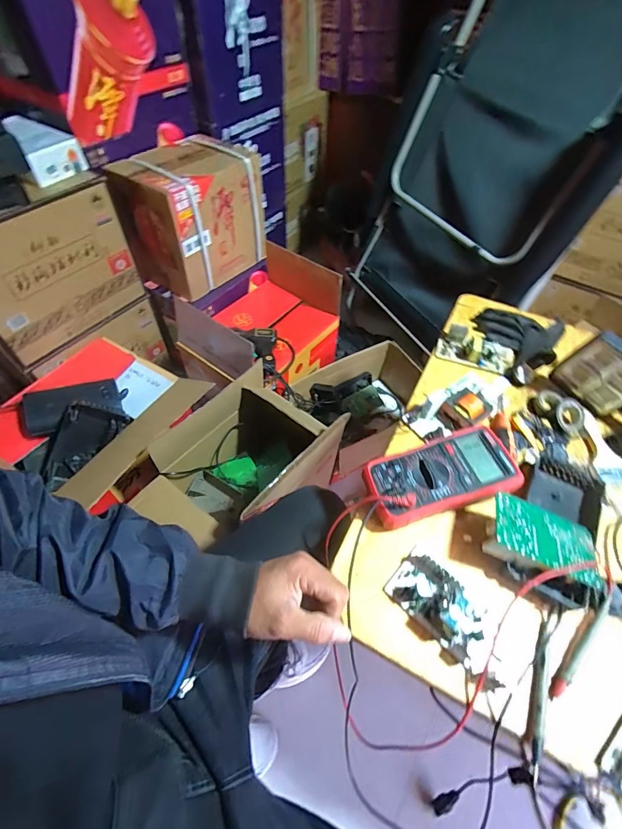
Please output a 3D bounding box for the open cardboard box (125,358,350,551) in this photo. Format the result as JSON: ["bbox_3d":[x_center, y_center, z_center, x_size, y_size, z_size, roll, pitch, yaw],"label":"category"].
[{"bbox_3d":[-0.130,0.118,0.834,0.253,0.257,0.362,39,61,23],"label":"open cardboard box"}]

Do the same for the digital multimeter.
[{"bbox_3d":[0.160,0.080,0.481,0.182,0.049,0.090,-14,56,-12],"label":"digital multimeter"}]

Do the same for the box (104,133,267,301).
[{"bbox_3d":[-0.317,-0.539,1.045,0.225,0.282,0.329,29,58,17],"label":"box"}]

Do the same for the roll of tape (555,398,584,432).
[{"bbox_3d":[0.383,0.001,0.558,0.039,0.008,0.048,-5,95,4],"label":"roll of tape"}]

